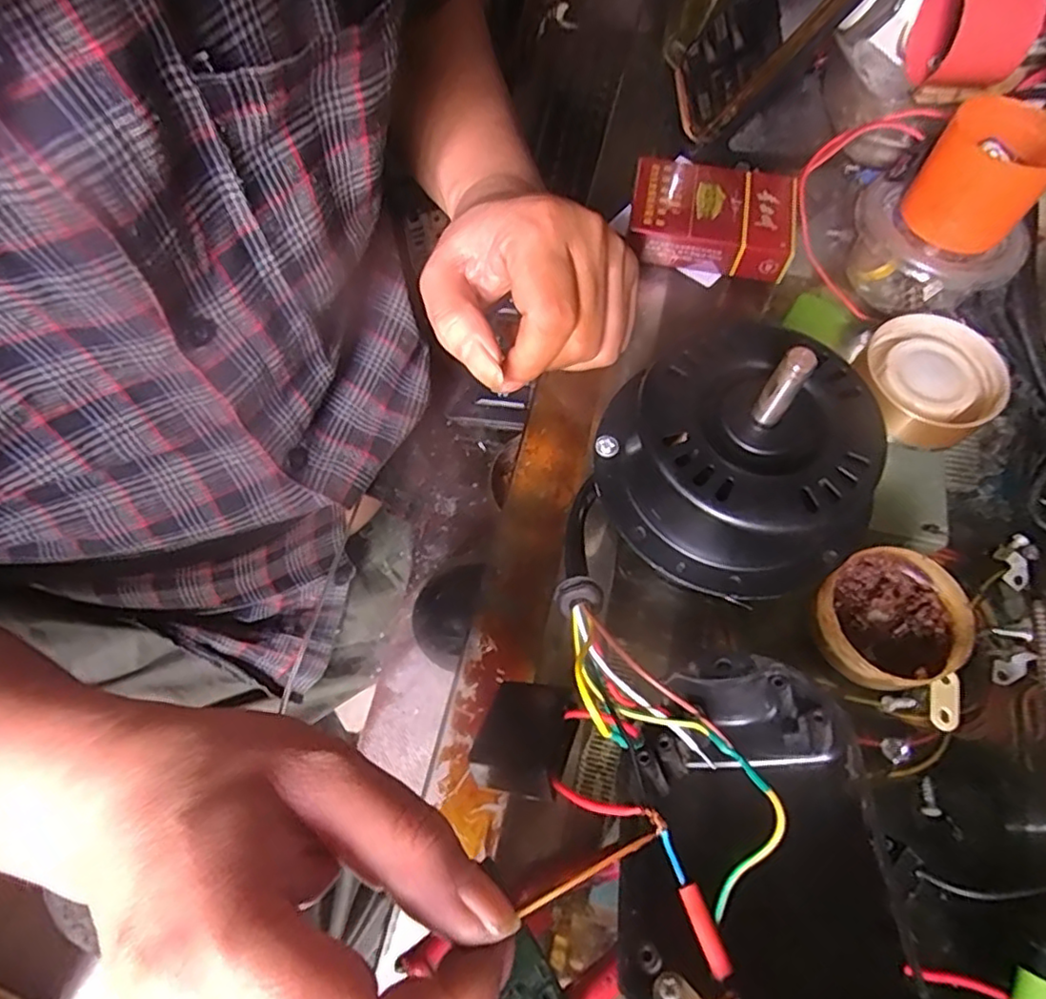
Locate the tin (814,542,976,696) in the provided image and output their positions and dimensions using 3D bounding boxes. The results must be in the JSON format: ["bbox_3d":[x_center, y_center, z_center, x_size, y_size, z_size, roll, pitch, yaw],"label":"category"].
[{"bbox_3d":[0.149,0.050,0.259,0.054,0.024,0.054,0,65,0],"label":"tin"}]

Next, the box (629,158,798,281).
[{"bbox_3d":[0.104,-0.156,0.351,0.085,0.024,0.056,11,65,5],"label":"box"}]

